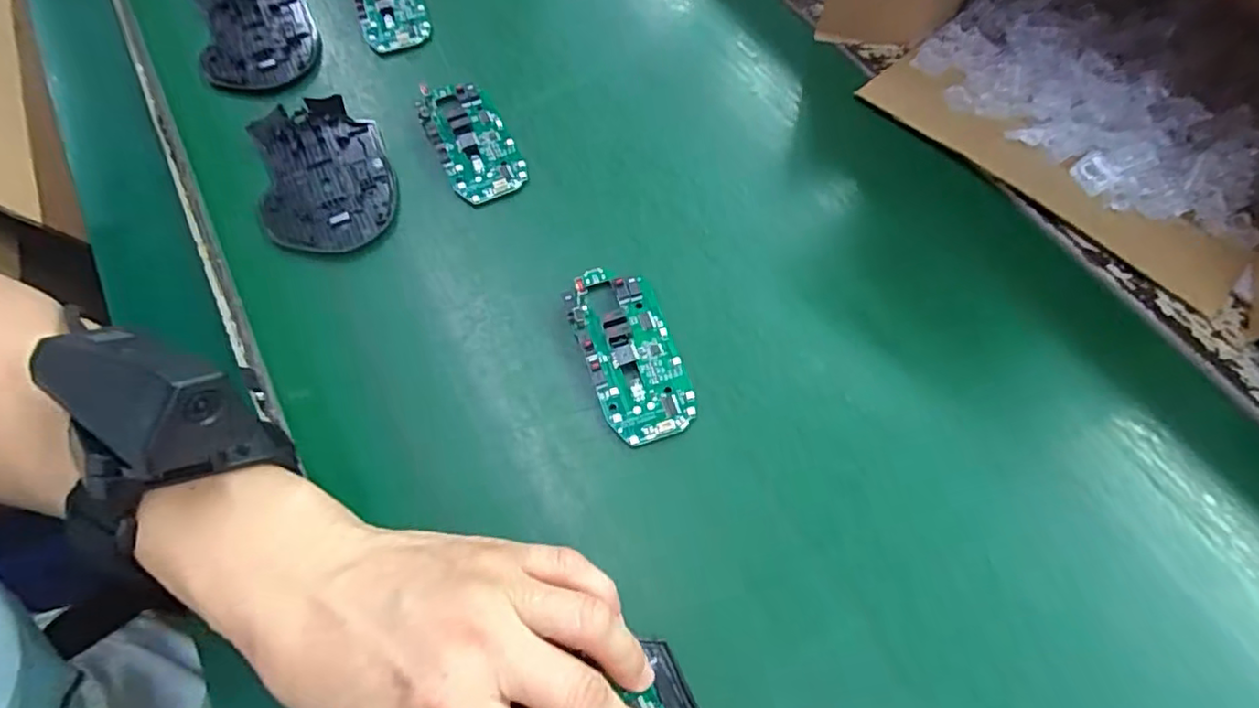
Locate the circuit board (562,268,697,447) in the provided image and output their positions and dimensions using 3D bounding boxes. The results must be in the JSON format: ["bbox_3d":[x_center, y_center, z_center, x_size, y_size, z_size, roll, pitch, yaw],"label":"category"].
[{"bbox_3d":[0.000,-0.003,0.307,0.046,0.011,0.096,-17,62,-7],"label":"circuit board"}]

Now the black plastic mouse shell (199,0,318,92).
[{"bbox_3d":[-0.249,-0.217,0.413,0.068,0.016,0.097,-16,64,-6],"label":"black plastic mouse shell"}]

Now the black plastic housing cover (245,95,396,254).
[{"bbox_3d":[-0.179,-0.108,0.362,0.070,0.017,0.108,-14,62,-6],"label":"black plastic housing cover"}]

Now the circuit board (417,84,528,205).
[{"bbox_3d":[-0.094,-0.128,0.365,0.043,0.016,0.085,-24,63,-11],"label":"circuit board"}]

